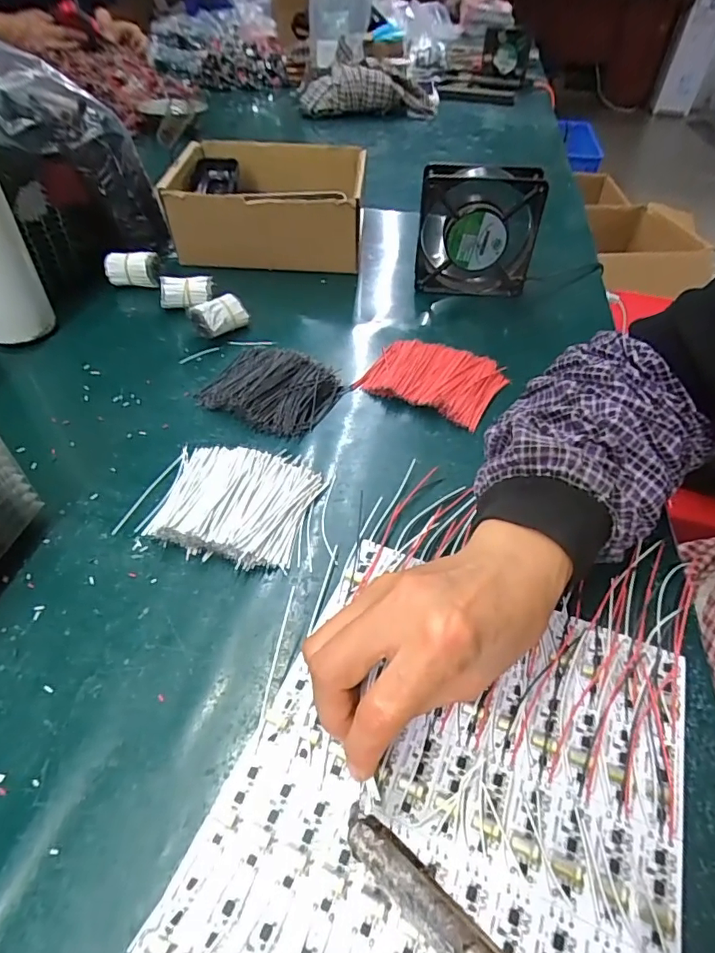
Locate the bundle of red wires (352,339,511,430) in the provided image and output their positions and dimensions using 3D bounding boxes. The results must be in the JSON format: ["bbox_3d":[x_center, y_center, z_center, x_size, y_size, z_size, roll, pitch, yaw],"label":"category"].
[{"bbox_3d":[0.069,-0.091,0.463,0.114,0.017,0.086,25,50,21],"label":"bundle of red wires"}]

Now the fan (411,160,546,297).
[{"bbox_3d":[0.124,-0.254,0.542,0.117,0.127,0.044,1,46,0],"label":"fan"}]

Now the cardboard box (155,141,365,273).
[{"bbox_3d":[-0.103,-0.332,0.624,0.224,0.091,0.207,-1,46,-2],"label":"cardboard box"}]

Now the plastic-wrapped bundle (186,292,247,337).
[{"bbox_3d":[-0.135,-0.157,0.503,0.050,0.032,0.028,-35,56,-30],"label":"plastic-wrapped bundle"}]

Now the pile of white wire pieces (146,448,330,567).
[{"bbox_3d":[-0.087,0.014,0.356,0.105,0.020,0.089,12,47,10],"label":"pile of white wire pieces"}]

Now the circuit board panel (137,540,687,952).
[{"bbox_3d":[0.045,0.147,0.238,0.193,0.010,0.227,19,48,16],"label":"circuit board panel"}]

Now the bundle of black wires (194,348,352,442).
[{"bbox_3d":[-0.077,-0.082,0.446,0.115,0.021,0.090,23,50,20],"label":"bundle of black wires"}]

